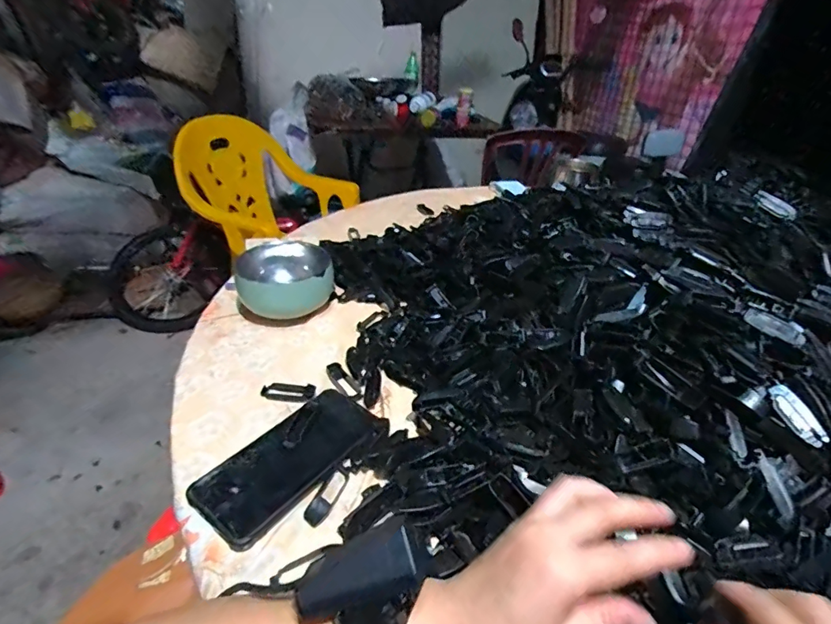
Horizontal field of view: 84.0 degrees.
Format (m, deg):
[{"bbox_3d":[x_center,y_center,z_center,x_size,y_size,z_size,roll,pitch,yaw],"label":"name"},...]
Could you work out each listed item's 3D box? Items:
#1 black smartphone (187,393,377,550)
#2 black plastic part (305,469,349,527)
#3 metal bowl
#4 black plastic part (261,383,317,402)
[{"bbox_3d":[-0.109,0.126,0.409,0.076,0.007,0.161,25,39,30],"label":"black smartphone"},{"bbox_3d":[-0.072,0.153,0.385,0.017,0.009,0.054,14,35,18],"label":"black plastic part"},{"bbox_3d":[-0.173,-0.041,0.615,0.116,0.070,0.123,-10,35,-18],"label":"metal bowl"},{"bbox_3d":[-0.133,0.084,0.482,0.056,0.008,0.022,5,33,4],"label":"black plastic part"}]

